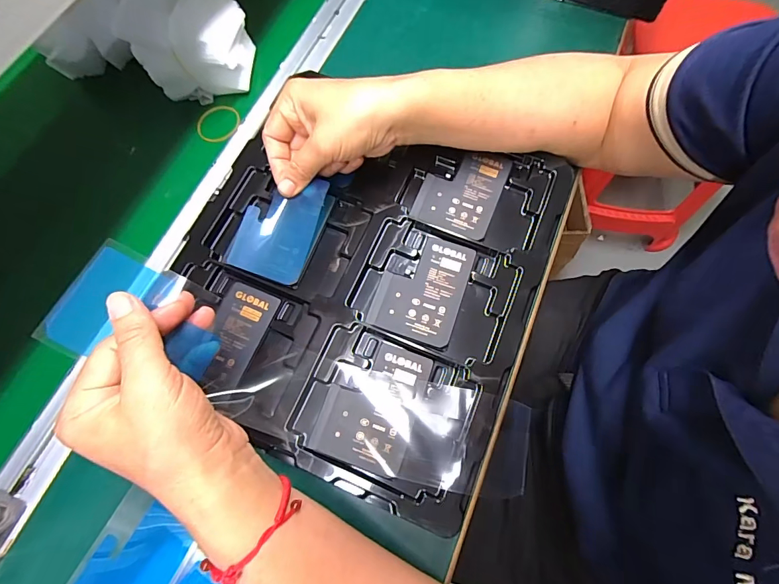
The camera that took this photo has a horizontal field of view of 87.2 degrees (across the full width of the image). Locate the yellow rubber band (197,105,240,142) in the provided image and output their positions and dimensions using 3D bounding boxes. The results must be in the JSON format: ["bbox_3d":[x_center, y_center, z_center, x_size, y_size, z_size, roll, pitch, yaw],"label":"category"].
[{"bbox_3d":[-0.181,-0.179,0.434,0.047,0.005,0.043,2,71,-5],"label":"yellow rubber band"}]

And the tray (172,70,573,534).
[{"bbox_3d":[-0.030,-0.021,0.336,0.277,0.016,0.296,22,71,7],"label":"tray"}]

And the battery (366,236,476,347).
[{"bbox_3d":[0.027,-0.005,0.331,0.066,0.004,0.087,18,71,6],"label":"battery"}]

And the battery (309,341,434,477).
[{"bbox_3d":[-0.012,0.080,0.301,0.065,0.005,0.087,19,71,6],"label":"battery"}]

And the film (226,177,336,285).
[{"bbox_3d":[-0.092,-0.056,0.336,0.063,0.025,0.086,20,71,6],"label":"film"}]

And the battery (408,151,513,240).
[{"bbox_3d":[0.063,-0.091,0.358,0.067,0.007,0.087,22,71,7],"label":"battery"}]

